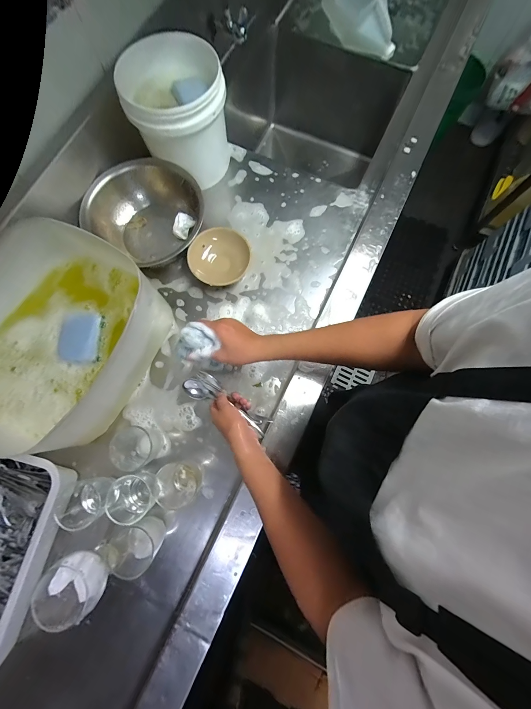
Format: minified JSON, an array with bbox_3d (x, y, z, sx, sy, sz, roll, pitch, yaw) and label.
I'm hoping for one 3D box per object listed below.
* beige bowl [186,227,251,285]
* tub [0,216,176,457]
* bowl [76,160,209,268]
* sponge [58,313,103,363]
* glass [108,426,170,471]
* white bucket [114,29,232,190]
[{"bbox_3d":[-0.109,-0.223,0.636,0.120,0.063,0.137,25,78,5],"label":"beige bowl"},{"bbox_3d":[-0.419,-0.038,0.535,0.329,0.181,0.351,27,79,6],"label":"tub"},{"bbox_3d":[-0.270,-0.335,0.640,0.225,0.107,0.218,0,77,0],"label":"bowl"},{"bbox_3d":[-0.353,-0.033,0.524,0.064,0.023,0.096,0,77,0],"label":"sponge"},{"bbox_3d":[-0.248,0.180,0.538,0.084,0.082,0.077,0,77,0],"label":"glass"},{"bbox_3d":[-0.190,-0.545,0.636,0.195,0.198,0.230,-4,77,-1],"label":"white bucket"}]

